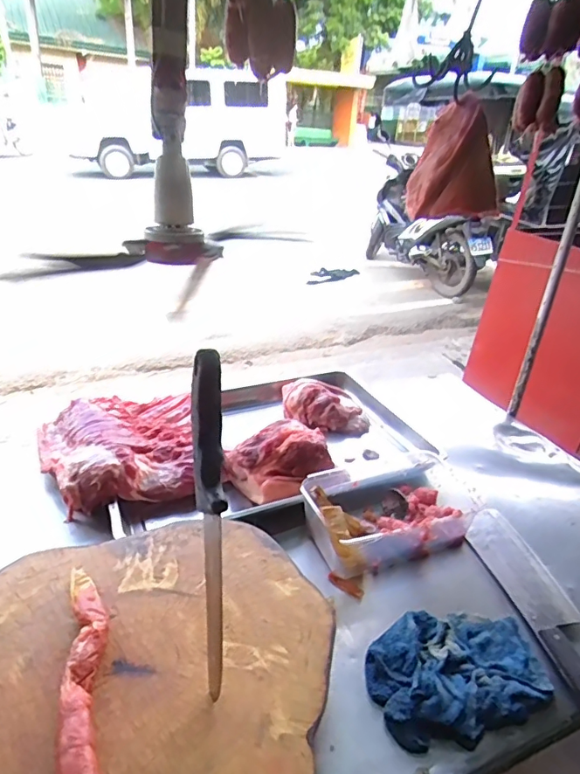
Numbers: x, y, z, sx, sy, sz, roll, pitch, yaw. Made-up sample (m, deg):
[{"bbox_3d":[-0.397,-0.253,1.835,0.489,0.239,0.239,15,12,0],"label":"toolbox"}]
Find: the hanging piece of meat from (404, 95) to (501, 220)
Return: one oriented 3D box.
[{"bbox_3d":[0.265,-0.353,0.790,0.131,0.155,0.083,7,28,4],"label":"hanging piece of meat"}]

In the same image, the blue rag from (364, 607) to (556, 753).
[{"bbox_3d":[0.198,0.328,0.586,0.214,0.036,0.138,-7,31,-22],"label":"blue rag"}]

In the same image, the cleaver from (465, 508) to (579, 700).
[{"bbox_3d":[0.344,0.291,0.674,0.089,0.033,0.357,-1,29,-12],"label":"cleaver"}]

